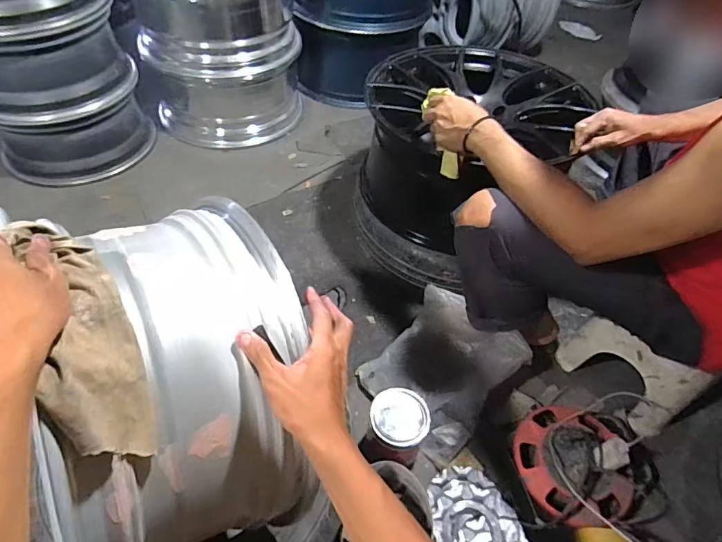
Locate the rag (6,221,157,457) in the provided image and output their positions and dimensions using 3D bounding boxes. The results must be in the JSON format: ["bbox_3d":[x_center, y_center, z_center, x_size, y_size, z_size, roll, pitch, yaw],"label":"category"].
[{"bbox_3d":[-0.230,0.053,0.385,0.059,0.077,0.212,-17,77,-19],"label":"rag"}]

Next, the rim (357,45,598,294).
[{"bbox_3d":[0.228,-0.277,1.086,0.498,0.357,0.499,3,50,-4],"label":"rim"}]

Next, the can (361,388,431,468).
[{"bbox_3d":[0.064,0.290,0.833,0.102,0.144,0.093,3,50,-4],"label":"can"}]

